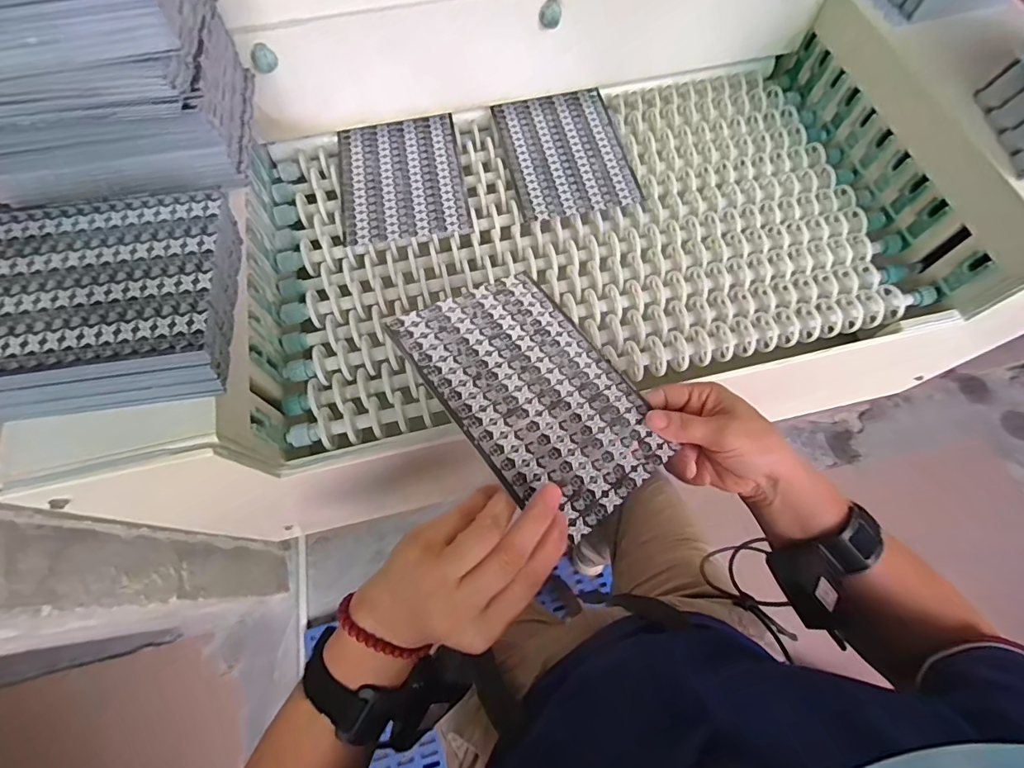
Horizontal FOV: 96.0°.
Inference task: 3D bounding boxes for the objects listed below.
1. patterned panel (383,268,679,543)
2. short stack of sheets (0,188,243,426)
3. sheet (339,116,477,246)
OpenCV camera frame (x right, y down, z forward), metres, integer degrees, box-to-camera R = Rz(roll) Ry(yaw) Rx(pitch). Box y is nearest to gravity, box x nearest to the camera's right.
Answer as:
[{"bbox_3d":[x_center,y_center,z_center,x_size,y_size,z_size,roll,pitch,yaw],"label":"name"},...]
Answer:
[{"bbox_3d":[0.020,0.002,0.337,0.140,0.004,0.192,-28,71,-34],"label":"patterned panel"},{"bbox_3d":[-0.304,-0.059,0.336,0.190,0.045,0.152,-8,69,-4],"label":"short stack of sheets"},{"bbox_3d":[-0.130,-0.246,0.546,0.141,0.006,0.181,-10,69,-4],"label":"sheet"}]

